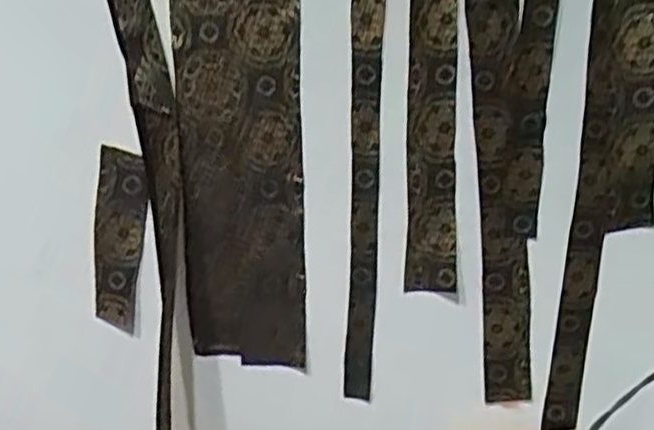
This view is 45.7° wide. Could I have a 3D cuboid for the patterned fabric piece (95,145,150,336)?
[{"bbox_3d":[-0.201,0.025,0.747,0.050,0.174,0.007,10,14,7],"label":"patterned fabric piece"}]

